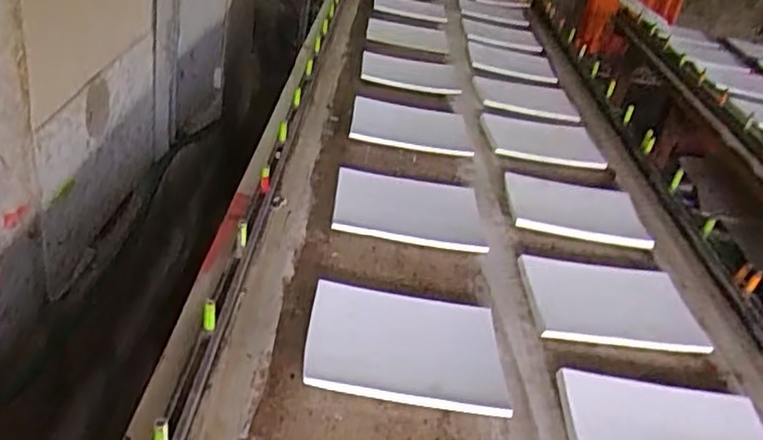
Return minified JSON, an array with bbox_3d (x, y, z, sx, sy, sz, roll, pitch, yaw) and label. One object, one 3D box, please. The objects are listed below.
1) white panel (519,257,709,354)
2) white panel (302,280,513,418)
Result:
[{"bbox_3d":[0.367,0.131,1.073,0.260,0.015,0.202,5,32,-5],"label":"white panel"},{"bbox_3d":[0.032,0.169,0.913,0.262,0.018,0.206,7,32,-2],"label":"white panel"}]

